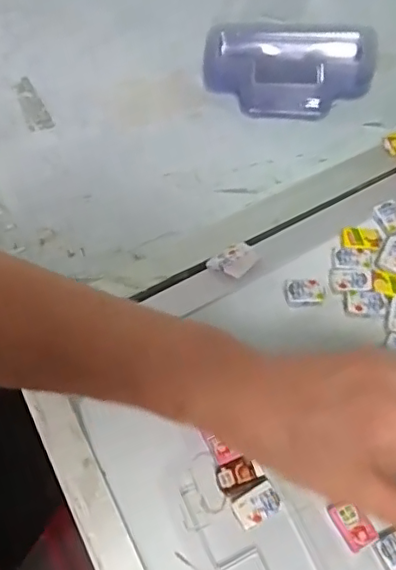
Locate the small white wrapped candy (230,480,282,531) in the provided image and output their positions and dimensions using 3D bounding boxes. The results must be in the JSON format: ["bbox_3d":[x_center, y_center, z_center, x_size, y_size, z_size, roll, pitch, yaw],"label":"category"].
[{"bbox_3d":[0.034,0.127,0.324,0.027,0.008,0.018,-26,63,-11],"label":"small white wrapped candy"}]

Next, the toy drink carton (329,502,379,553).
[{"bbox_3d":[0.087,0.135,0.317,0.017,0.007,0.026,-28,63,-12],"label":"toy drink carton"}]

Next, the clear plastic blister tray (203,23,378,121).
[{"bbox_3d":[0.075,-0.179,0.472,0.138,0.043,0.072,5,61,6],"label":"clear plastic blister tray"}]

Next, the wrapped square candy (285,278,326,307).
[{"bbox_3d":[0.074,0.004,0.387,0.026,0.006,0.021,-7,60,-1],"label":"wrapped square candy"}]

